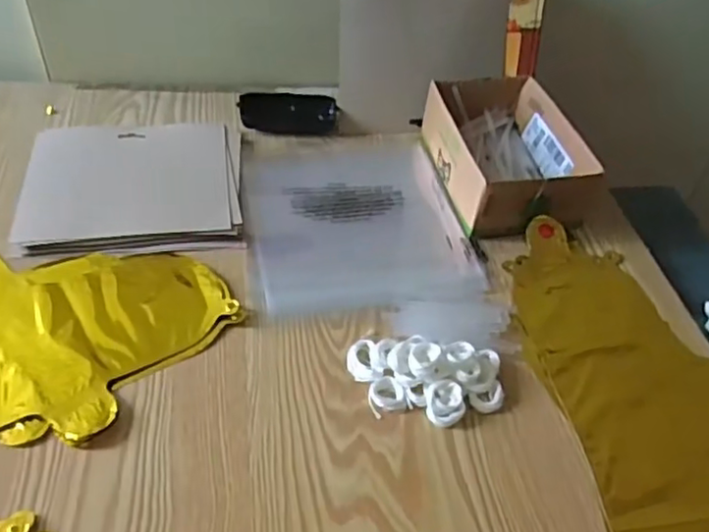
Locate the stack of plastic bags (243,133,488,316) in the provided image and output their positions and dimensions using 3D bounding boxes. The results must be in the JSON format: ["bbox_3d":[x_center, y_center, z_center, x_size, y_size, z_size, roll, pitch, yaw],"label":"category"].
[{"bbox_3d":[-0.002,-0.058,0.646,0.207,0.010,0.257,-7,46,-14],"label":"stack of plastic bags"}]

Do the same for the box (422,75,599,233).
[{"bbox_3d":[0.161,-0.122,0.687,0.141,0.061,0.192,-8,47,-15],"label":"box"}]

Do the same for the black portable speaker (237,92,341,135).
[{"bbox_3d":[-0.076,-0.178,0.741,0.106,0.027,0.047,-6,46,-13],"label":"black portable speaker"}]

